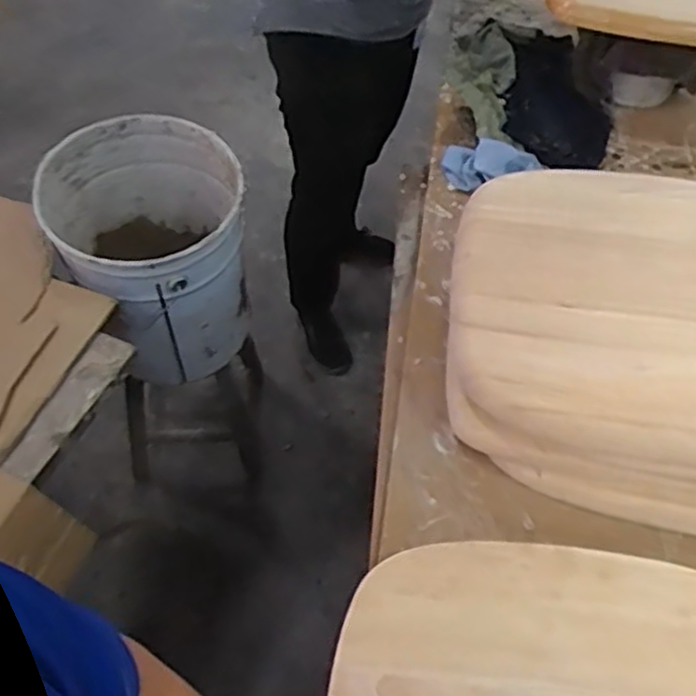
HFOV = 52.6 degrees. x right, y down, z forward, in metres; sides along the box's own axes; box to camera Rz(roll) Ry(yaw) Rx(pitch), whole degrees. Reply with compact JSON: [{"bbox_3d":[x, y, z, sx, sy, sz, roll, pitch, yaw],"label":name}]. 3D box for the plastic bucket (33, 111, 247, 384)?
[{"bbox_3d":[-0.325,-0.158,1.191,0.292,0.327,0.322,-18,57,-16],"label":"plastic bucket"}]

